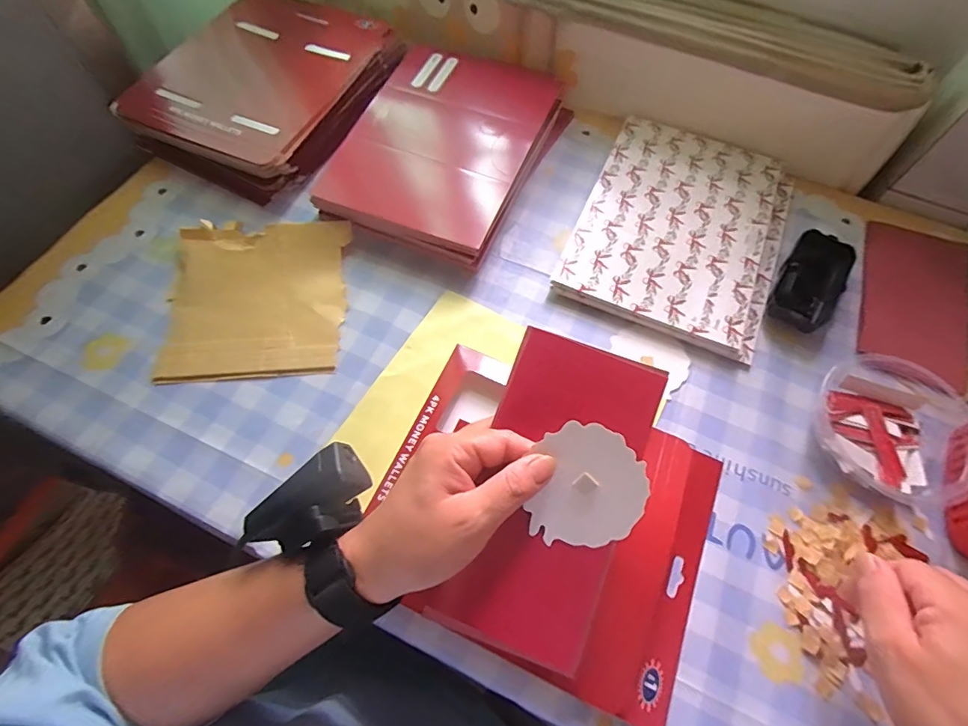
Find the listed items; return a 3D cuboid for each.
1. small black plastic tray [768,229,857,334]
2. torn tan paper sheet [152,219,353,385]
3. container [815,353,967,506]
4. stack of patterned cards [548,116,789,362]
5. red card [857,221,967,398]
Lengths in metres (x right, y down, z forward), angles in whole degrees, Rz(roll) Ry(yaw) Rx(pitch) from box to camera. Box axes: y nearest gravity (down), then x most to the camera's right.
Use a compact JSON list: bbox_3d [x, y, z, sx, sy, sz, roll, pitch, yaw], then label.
[{"bbox_3d":[0.308,-0.076,0.441,0.059,0.031,0.102,34,68,13],"label":"small black plastic tray"},{"bbox_3d":[-0.202,-0.060,0.420,0.149,0.018,0.153,-3,65,-4],"label":"torn tan paper sheet"},{"bbox_3d":[0.332,0.046,0.379,0.112,0.042,0.133,39,69,15],"label":"container"},{"bbox_3d":[0.201,-0.140,0.480,0.192,0.014,0.260,24,66,9],"label":"stack of patterned cards"},{"bbox_3d":[0.421,-0.063,0.461,0.086,0.008,0.177,17,65,19],"label":"red card"}]

